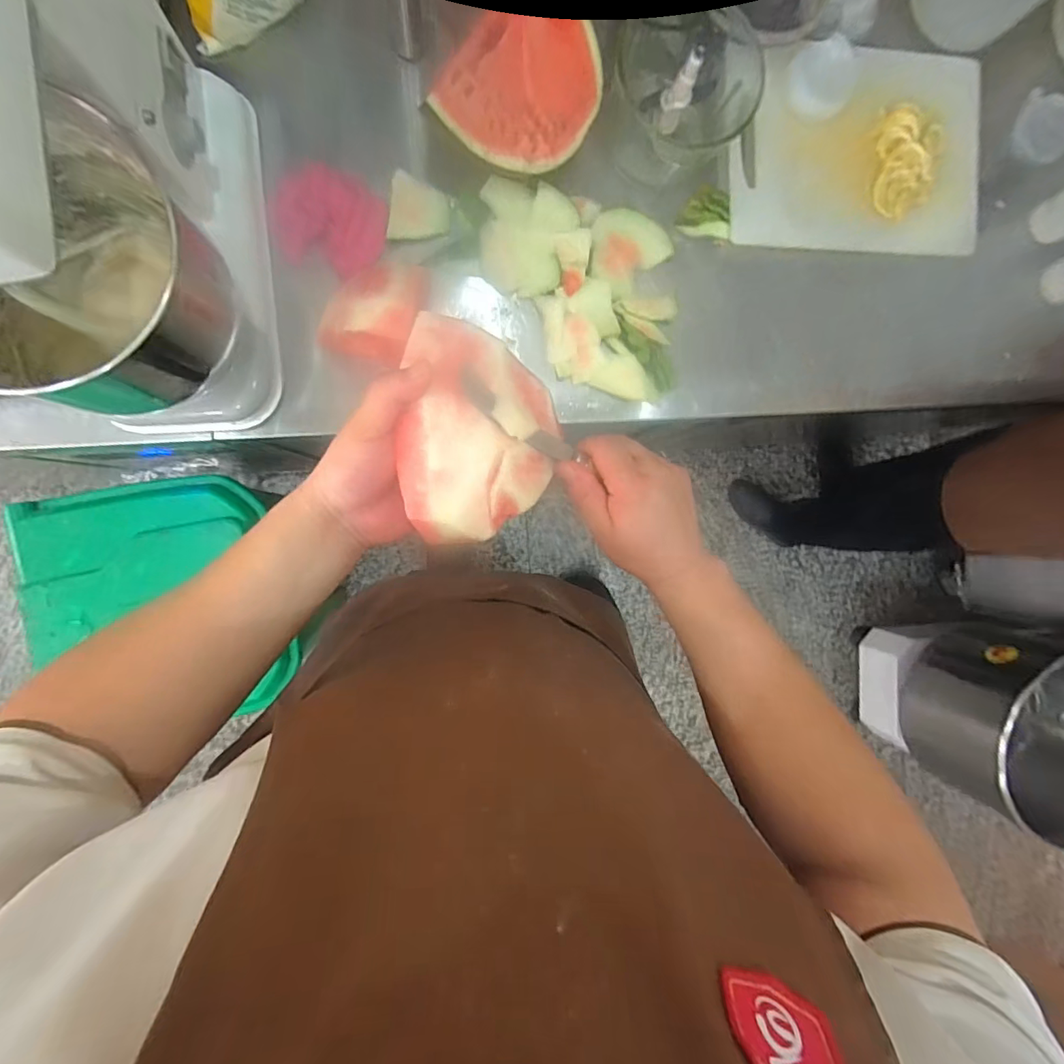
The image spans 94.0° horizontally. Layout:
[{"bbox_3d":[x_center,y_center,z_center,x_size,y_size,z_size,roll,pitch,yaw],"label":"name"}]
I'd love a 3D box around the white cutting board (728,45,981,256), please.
[{"bbox_3d":[0.476,-0.546,0.712,0.383,0.025,0.255,0,97,-6],"label":"white cutting board"}]

